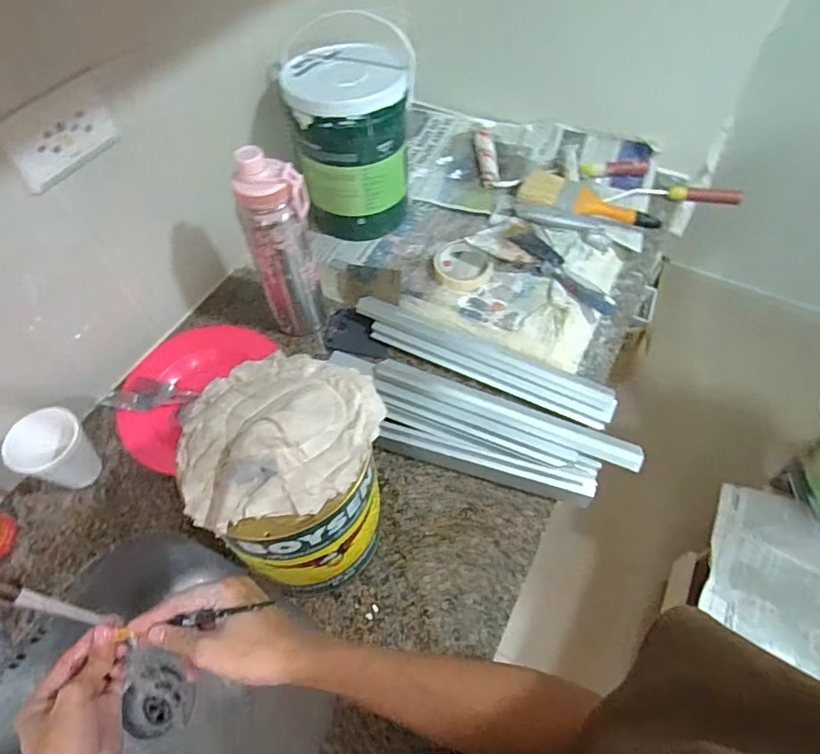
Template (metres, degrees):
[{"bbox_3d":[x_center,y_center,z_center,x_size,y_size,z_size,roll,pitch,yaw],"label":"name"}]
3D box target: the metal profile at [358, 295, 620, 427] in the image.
[{"bbox_3d":[0.097,-0.035,0.701,0.362,0.022,0.064,22,60,16],"label":"metal profile"}]

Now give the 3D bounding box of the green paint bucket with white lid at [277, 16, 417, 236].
[{"bbox_3d":[-0.083,-0.340,0.769,0.165,0.216,0.155,-1,57,1],"label":"green paint bucket with white lid"}]

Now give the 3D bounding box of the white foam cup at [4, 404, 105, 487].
[{"bbox_3d":[-0.411,0.088,0.609,0.080,0.091,0.075,-1,57,1],"label":"white foam cup"}]

